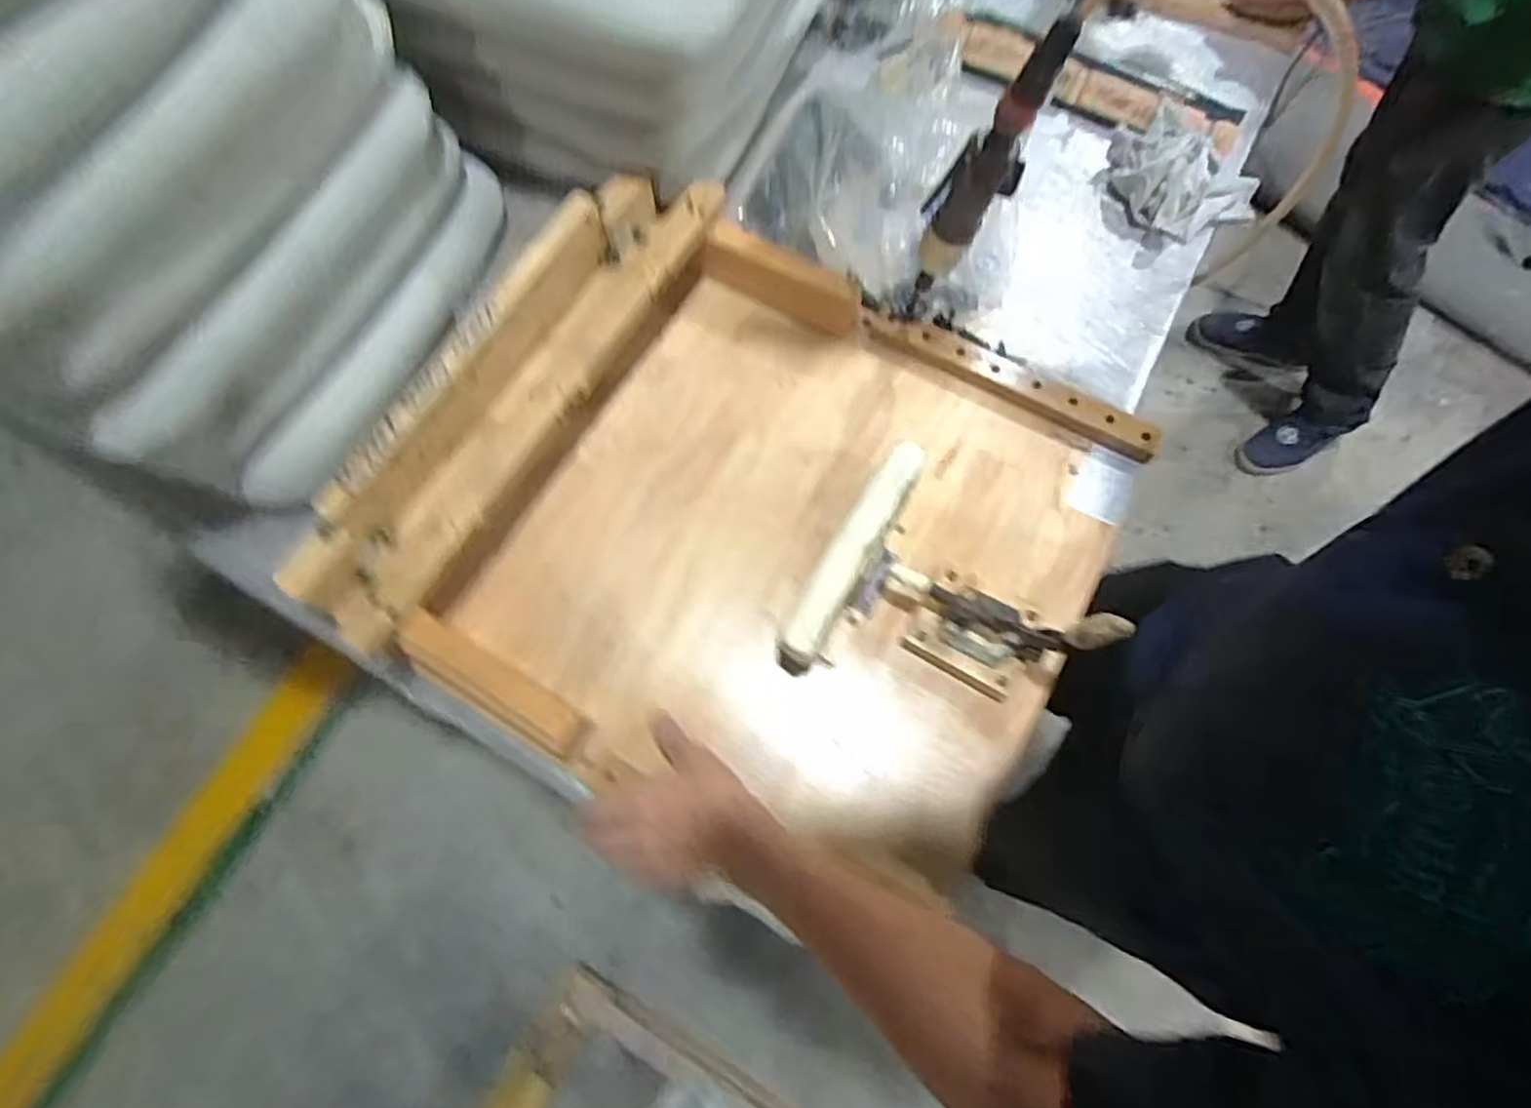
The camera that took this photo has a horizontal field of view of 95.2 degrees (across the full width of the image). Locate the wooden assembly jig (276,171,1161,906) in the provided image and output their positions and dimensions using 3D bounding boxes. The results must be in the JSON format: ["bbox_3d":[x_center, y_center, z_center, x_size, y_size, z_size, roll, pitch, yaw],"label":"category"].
[{"bbox_3d":[-0.005,-0.041,0.632,0.575,0.101,0.512,27,72,11],"label":"wooden assembly jig"}]

